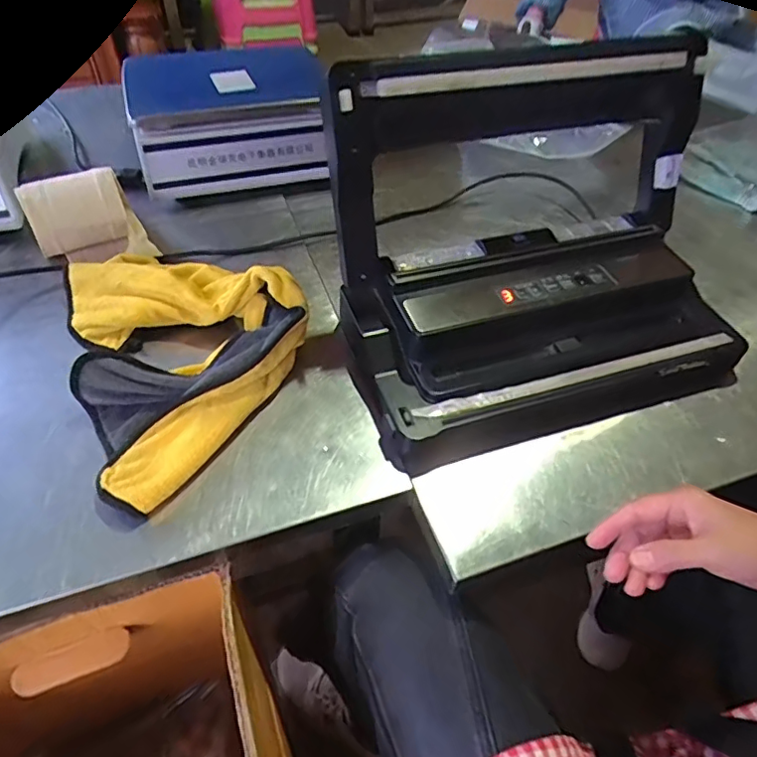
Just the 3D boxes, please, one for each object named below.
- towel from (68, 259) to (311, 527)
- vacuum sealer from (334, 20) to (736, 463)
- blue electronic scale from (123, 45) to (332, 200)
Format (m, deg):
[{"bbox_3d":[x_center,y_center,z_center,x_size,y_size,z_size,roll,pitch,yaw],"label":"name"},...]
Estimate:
[{"bbox_3d":[-0.234,-0.034,0.548,0.270,0.076,0.276,27,53,18],"label":"towel"},{"bbox_3d":[0.169,-0.133,0.537,0.401,0.238,0.269,-14,52,-15],"label":"vacuum sealer"},{"bbox_3d":[-0.202,-0.352,0.779,0.261,0.136,0.169,-10,51,-12],"label":"blue electronic scale"}]

